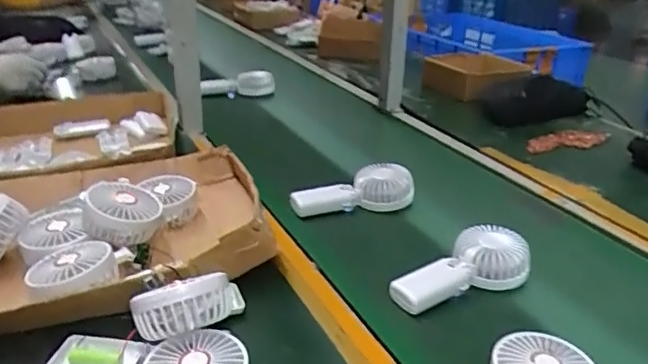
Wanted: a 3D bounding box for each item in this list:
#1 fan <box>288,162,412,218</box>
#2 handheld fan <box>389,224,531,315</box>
[{"bbox_3d":[0.047,0.016,0.808,0.178,0.043,0.073,-9,27,-20],"label":"fan"},{"bbox_3d":[0.153,0.096,0.647,0.176,0.049,0.085,-9,27,-21],"label":"handheld fan"}]

